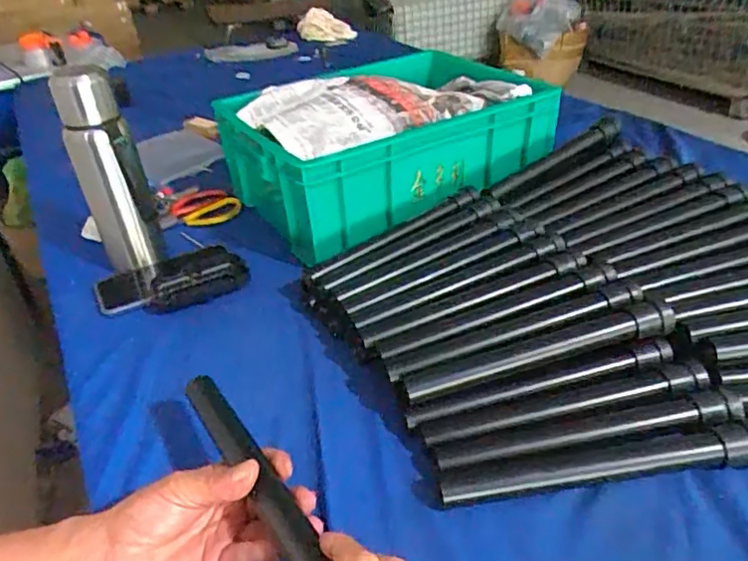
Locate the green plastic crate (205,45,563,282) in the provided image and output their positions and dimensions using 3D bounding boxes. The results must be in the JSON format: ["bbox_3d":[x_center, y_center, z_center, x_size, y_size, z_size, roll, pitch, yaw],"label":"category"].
[{"bbox_3d":[0.016,-0.191,0.832,0.400,0.159,0.296,-25,38,-27],"label":"green plastic crate"}]

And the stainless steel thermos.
[{"bbox_3d":[-0.304,-0.115,0.687,0.071,0.254,0.062,-21,37,-22],"label":"stainless steel thermos"}]

